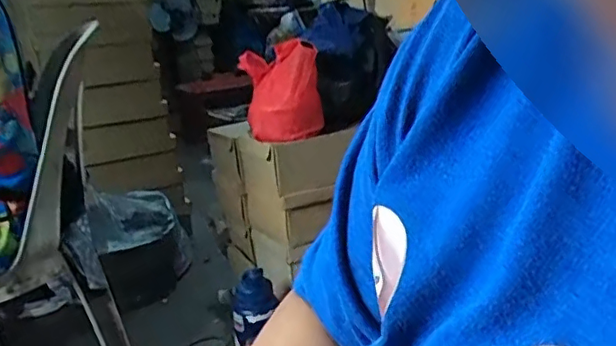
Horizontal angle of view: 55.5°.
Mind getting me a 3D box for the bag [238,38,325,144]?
[{"bbox_3d":[-0.053,-0.165,1.159,0.151,0.174,0.149,-5,17,-3],"label":"bag"}]

